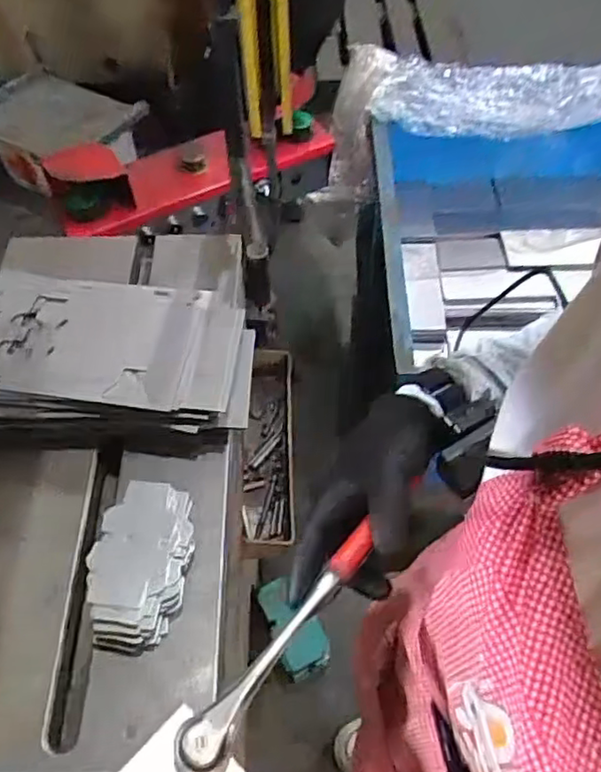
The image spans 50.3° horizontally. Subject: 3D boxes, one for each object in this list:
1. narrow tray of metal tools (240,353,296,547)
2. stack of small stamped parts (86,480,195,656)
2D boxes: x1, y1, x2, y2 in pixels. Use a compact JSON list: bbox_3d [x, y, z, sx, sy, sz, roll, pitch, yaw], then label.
[{"bbox_3d":[-0.047,0.084,0.908,0.074,0.046,0.310,-2,56,0],"label":"narrow tray of metal tools"},{"bbox_3d":[-0.132,0.147,0.529,0.078,0.031,0.133,6,56,5],"label":"stack of small stamped parts"}]

